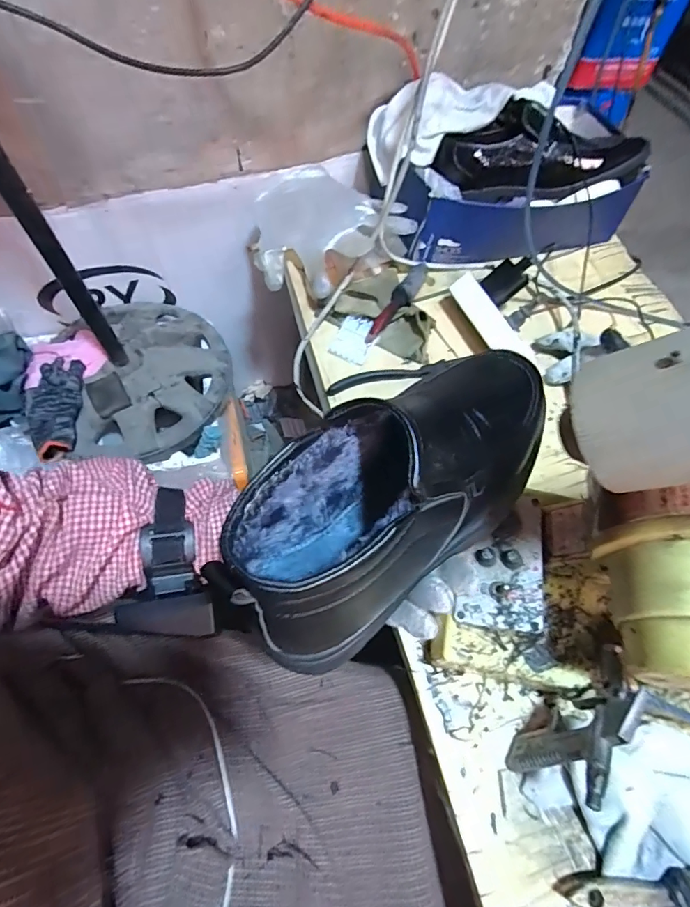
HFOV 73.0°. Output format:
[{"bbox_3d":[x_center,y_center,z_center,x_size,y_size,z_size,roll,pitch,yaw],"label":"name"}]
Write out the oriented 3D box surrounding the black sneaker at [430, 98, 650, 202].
[{"bbox_3d":[0.251,-0.392,0.612,0.264,0.085,0.102,4,62,0],"label":"black sneaker"}]

